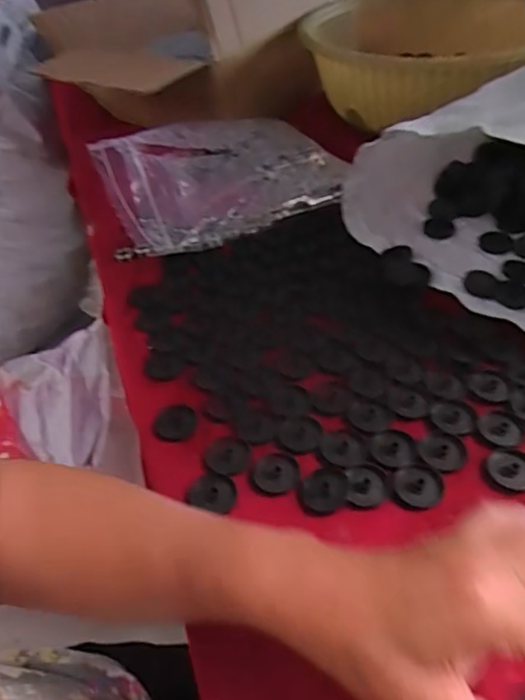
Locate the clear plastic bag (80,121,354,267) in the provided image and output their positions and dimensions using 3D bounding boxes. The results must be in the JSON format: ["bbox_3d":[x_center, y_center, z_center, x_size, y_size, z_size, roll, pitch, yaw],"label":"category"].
[{"bbox_3d":[-0.053,-0.225,0.680,0.290,0.081,0.236,-14,45,-6],"label":"clear plastic bag"}]

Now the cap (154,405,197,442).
[{"bbox_3d":[-0.067,0.057,0.441,0.031,0.004,0.034,-4,45,4],"label":"cap"}]

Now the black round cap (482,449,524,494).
[{"bbox_3d":[0.171,0.082,0.385,0.036,0.004,0.034,-4,45,4],"label":"black round cap"}]

